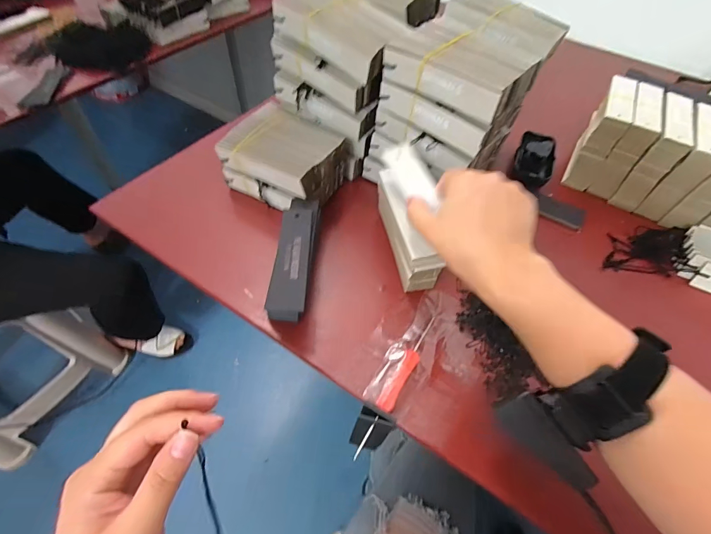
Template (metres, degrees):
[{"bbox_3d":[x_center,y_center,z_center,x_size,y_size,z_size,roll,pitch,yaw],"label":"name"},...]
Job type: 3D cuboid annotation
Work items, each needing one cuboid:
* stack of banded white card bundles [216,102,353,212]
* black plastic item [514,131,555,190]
[{"bbox_3d":[-0.088,-0.136,0.459,0.131,0.081,0.114,24,56,12],"label":"stack of banded white card bundles"},{"bbox_3d":[0.267,-0.161,0.539,0.053,0.030,0.102,19,55,9],"label":"black plastic item"}]

